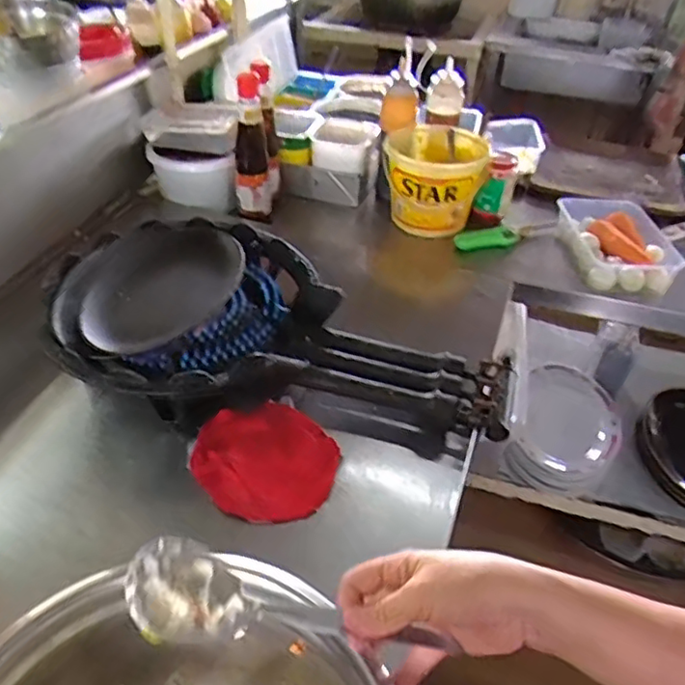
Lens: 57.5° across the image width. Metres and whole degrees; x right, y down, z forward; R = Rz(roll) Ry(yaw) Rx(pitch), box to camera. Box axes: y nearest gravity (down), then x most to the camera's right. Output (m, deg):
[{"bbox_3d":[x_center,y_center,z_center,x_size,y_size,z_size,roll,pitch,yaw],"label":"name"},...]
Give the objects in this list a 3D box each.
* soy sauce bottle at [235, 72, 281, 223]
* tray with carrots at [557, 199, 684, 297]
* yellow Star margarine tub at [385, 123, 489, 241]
[{"bbox_3d":[-0.150,-0.326,1.071,0.069,0.238,0.059,0,40,-5],"label":"soy sauce bottle"},{"bbox_3d":[0.473,-0.168,1.082,0.165,0.066,0.215,3,40,-1],"label":"tray with carrots"},{"bbox_3d":[0.164,-0.295,1.135,0.180,0.133,0.184,12,41,10],"label":"yellow Star margarine tub"}]

